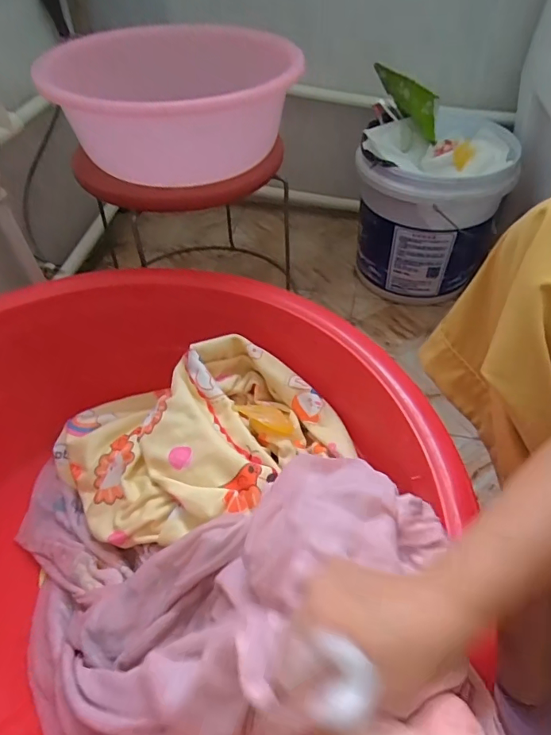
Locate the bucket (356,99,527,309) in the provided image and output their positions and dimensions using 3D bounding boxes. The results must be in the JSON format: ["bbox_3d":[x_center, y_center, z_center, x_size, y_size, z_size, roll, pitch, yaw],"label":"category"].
[{"bbox_3d":[0.284,-0.298,0.879,0.237,0.284,0.276,20,50,18],"label":"bucket"}]

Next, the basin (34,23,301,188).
[{"bbox_3d":[-0.114,-0.338,0.619,0.268,0.116,0.275,0,47,0],"label":"basin"}]

